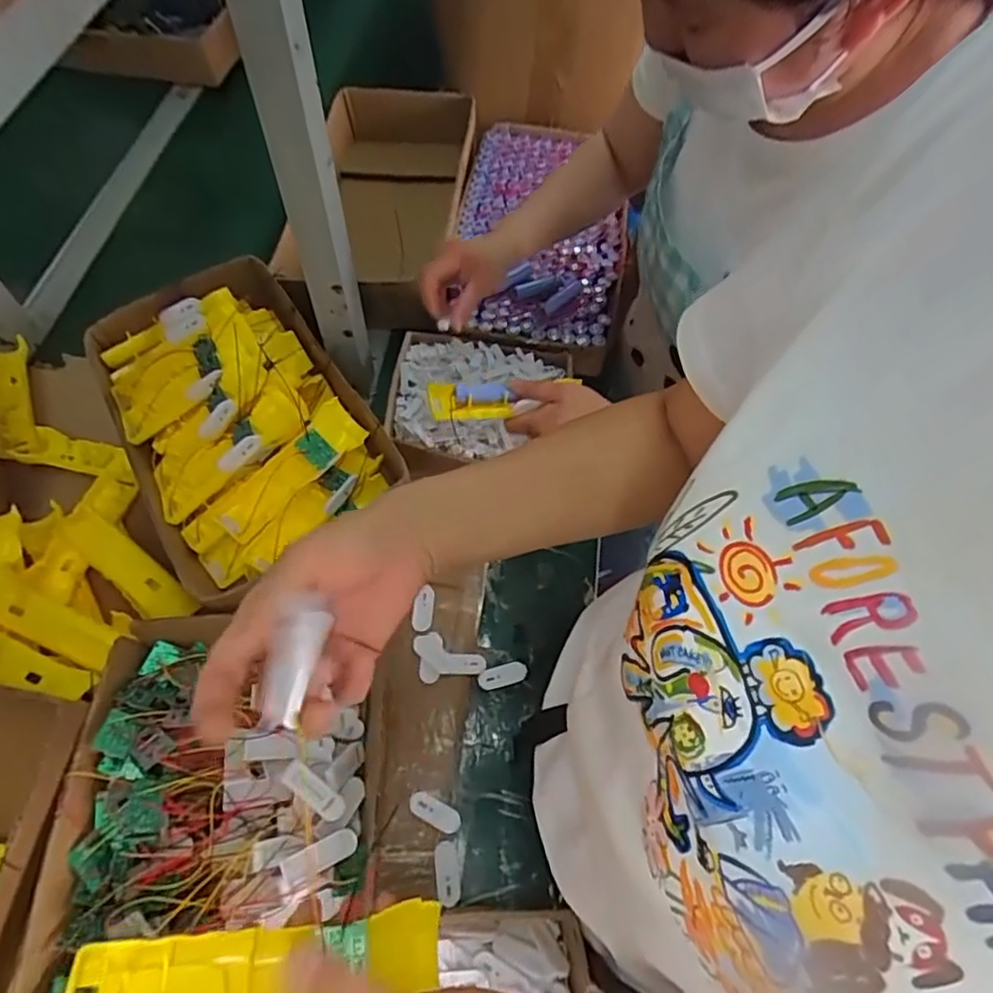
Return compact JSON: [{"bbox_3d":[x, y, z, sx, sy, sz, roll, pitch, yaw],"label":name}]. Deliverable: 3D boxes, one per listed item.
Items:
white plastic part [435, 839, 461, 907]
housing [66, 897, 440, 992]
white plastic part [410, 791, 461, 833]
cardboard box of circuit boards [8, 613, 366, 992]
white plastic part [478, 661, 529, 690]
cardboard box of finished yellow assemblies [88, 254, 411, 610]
[{"bbox_3d":[-0.044,0.334,0.566,0.021,0.004,0.049,-9,62,-8],"label":"white plastic part"},{"bbox_3d":[-0.104,0.214,0.287,0.159,0.020,0.044,3,38,-19],"label":"housing"},{"bbox_3d":[-0.056,0.292,0.588,0.049,0.004,0.021,25,62,11],"label":"white plastic part"},{"bbox_3d":[-0.221,0.315,0.489,0.222,0.083,0.431,-1,61,-4],"label":"cardboard box of circuit boards"},{"bbox_3d":[0.007,0.184,0.654,0.051,0.004,0.022,-14,62,-11],"label":"white plastic part"},{"bbox_3d":[-0.276,-0.087,0.668,0.234,0.092,0.384,-31,67,-19],"label":"cardboard box of finished yellow assemblies"}]

